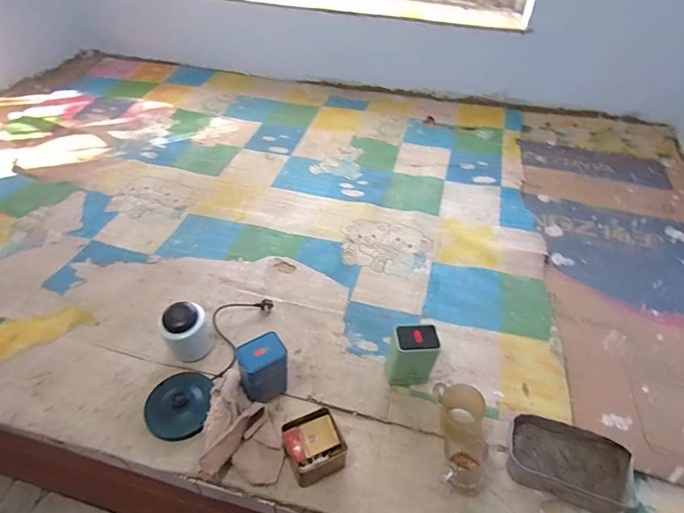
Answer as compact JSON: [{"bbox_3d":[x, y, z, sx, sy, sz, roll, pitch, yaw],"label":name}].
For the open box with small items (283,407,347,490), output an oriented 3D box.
[{"bbox_3d":[-0.053,0.351,0.751,0.102,0.058,0.104,-22,50,-22],"label":"open box with small items"}]

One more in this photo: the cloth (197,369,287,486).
[{"bbox_3d":[-0.184,0.317,0.771,0.149,0.057,0.194,0,45,-2],"label":"cloth"}]

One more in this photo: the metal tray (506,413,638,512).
[{"bbox_3d":[0.405,0.368,0.737,0.207,0.050,0.124,16,47,13],"label":"metal tray"}]

